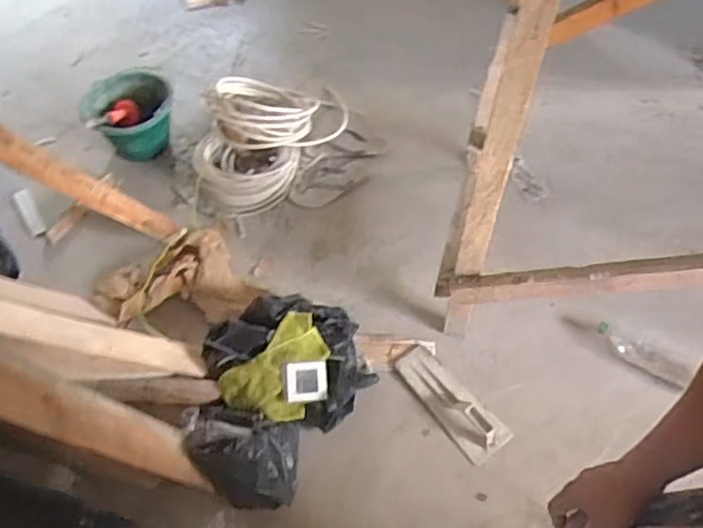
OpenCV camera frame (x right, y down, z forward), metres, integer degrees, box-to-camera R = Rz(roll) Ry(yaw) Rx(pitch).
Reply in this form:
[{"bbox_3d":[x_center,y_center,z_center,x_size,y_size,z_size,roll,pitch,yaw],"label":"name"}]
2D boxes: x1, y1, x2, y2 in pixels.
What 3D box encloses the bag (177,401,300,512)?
[{"bbox_3d":[-0.242,0.398,1.335,0.270,0.142,0.196,13,56,11],"label":"bag"}]

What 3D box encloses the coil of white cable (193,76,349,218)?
[{"bbox_3d":[-0.243,-0.418,1.903,0.398,0.180,0.596,13,56,11],"label":"coil of white cable"}]

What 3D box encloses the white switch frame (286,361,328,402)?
[{"bbox_3d":[-0.102,0.263,1.418,0.091,0.013,0.097,-3,54,-1],"label":"white switch frame"}]

